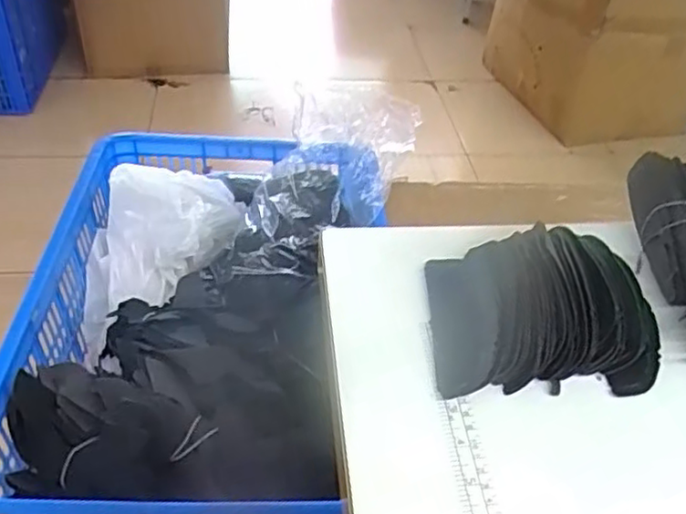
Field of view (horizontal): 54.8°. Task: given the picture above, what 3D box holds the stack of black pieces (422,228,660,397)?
[{"bbox_3d":[0.138,0.031,0.470,0.150,0.051,0.129,0,41,-6],"label":"stack of black pieces"}]

